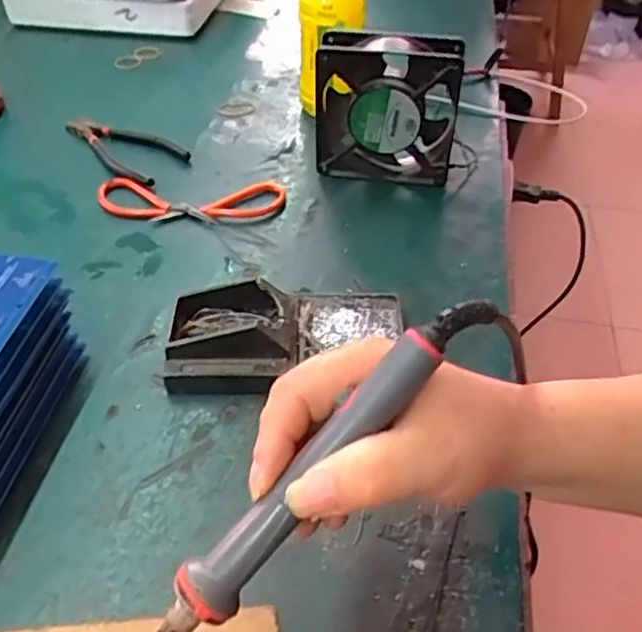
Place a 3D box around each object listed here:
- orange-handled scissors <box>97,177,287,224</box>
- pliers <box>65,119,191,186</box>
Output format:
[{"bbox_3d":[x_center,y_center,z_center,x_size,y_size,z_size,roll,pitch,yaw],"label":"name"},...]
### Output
[{"bbox_3d":[-0.116,-0.104,0.584,0.164,0.013,0.056,1,44,0],"label":"orange-handled scissors"},{"bbox_3d":[-0.194,-0.171,0.647,0.065,0.011,0.168,-34,54,-31],"label":"pliers"}]

